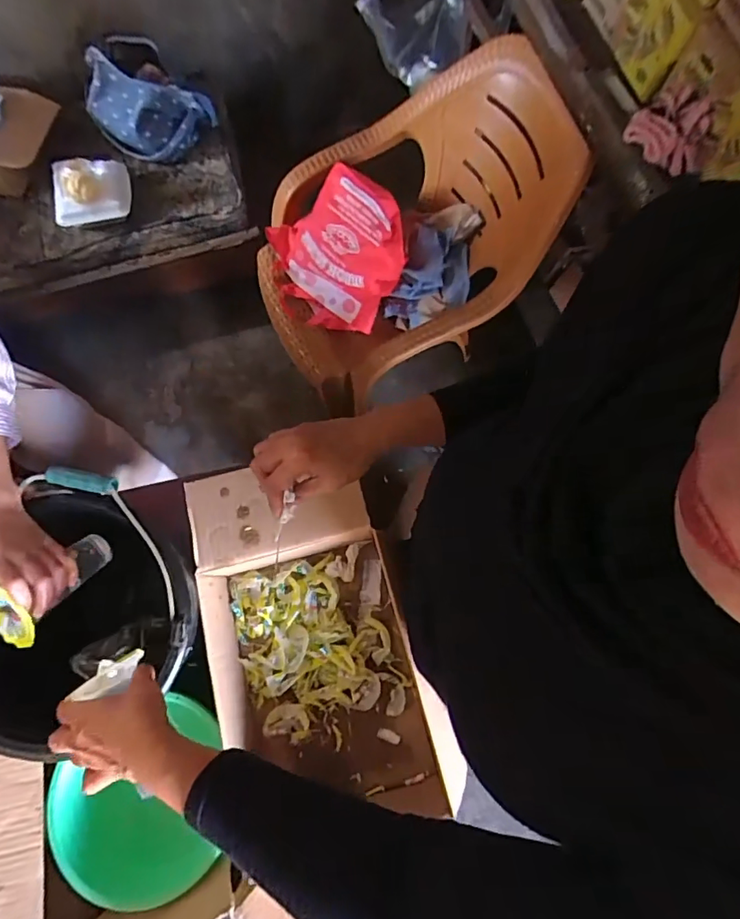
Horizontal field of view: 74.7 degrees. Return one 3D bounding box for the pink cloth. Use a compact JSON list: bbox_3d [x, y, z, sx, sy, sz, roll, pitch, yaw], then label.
[{"bbox_3d":[0.507,-0.547,0.798,0.143,0.061,0.118,36,80,9],"label":"pink cloth"}]

